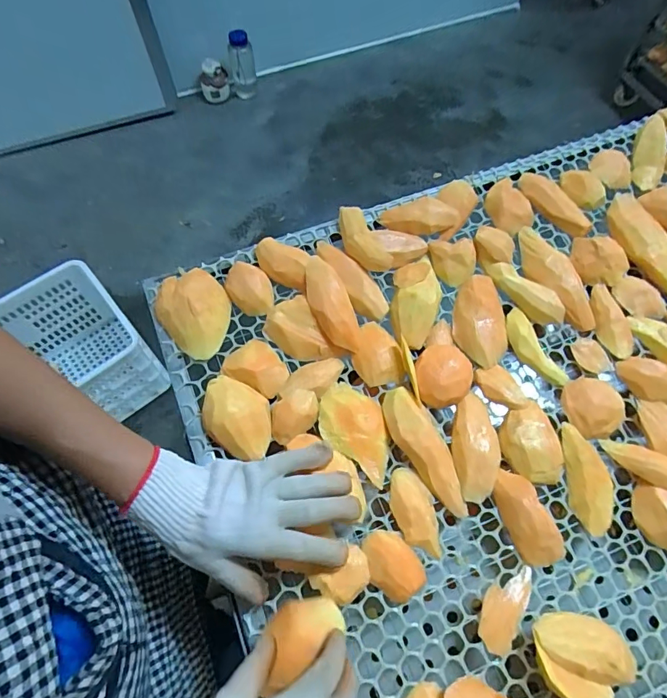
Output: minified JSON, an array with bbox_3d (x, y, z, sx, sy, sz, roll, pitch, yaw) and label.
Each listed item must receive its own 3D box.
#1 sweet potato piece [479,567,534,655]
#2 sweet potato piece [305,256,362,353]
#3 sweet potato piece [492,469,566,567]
[{"bbox_3d":[0.153,0.230,0.411,0.033,0.011,0.077,28,67,13],"label":"sweet potato piece"},{"bbox_3d":[-0.005,-0.054,0.502,0.038,0.028,0.115,-21,68,-10],"label":"sweet potato piece"},{"bbox_3d":[0.183,0.161,0.433,0.038,0.026,0.086,-26,67,-12],"label":"sweet potato piece"}]

